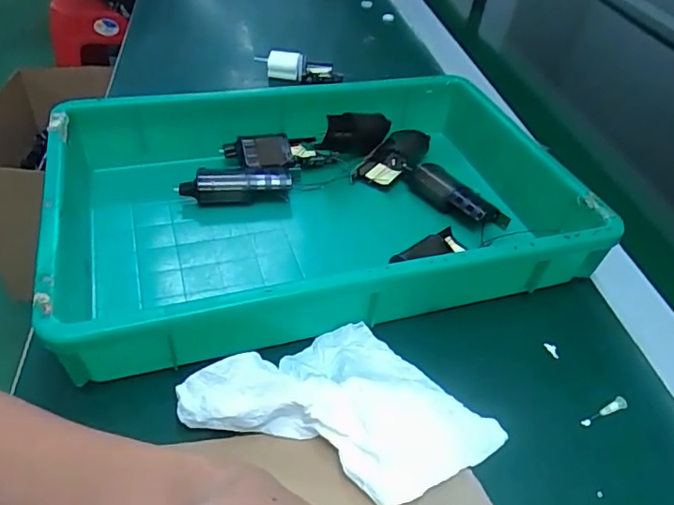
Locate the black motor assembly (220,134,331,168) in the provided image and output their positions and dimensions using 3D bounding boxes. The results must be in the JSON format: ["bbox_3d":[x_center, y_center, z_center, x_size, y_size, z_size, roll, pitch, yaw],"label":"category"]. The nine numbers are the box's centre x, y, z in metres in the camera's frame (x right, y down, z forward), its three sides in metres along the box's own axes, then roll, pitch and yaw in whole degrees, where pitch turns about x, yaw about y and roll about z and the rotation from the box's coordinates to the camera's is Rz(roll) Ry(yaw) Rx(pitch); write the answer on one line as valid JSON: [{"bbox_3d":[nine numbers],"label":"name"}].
[{"bbox_3d":[-0.053,-0.089,0.474,0.088,0.020,0.034,-9,45,-17],"label":"black motor assembly"}]

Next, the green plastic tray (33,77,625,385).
[{"bbox_3d":[-0.010,-0.044,0.408,0.354,0.063,0.241,-9,45,-18],"label":"green plastic tray"}]

